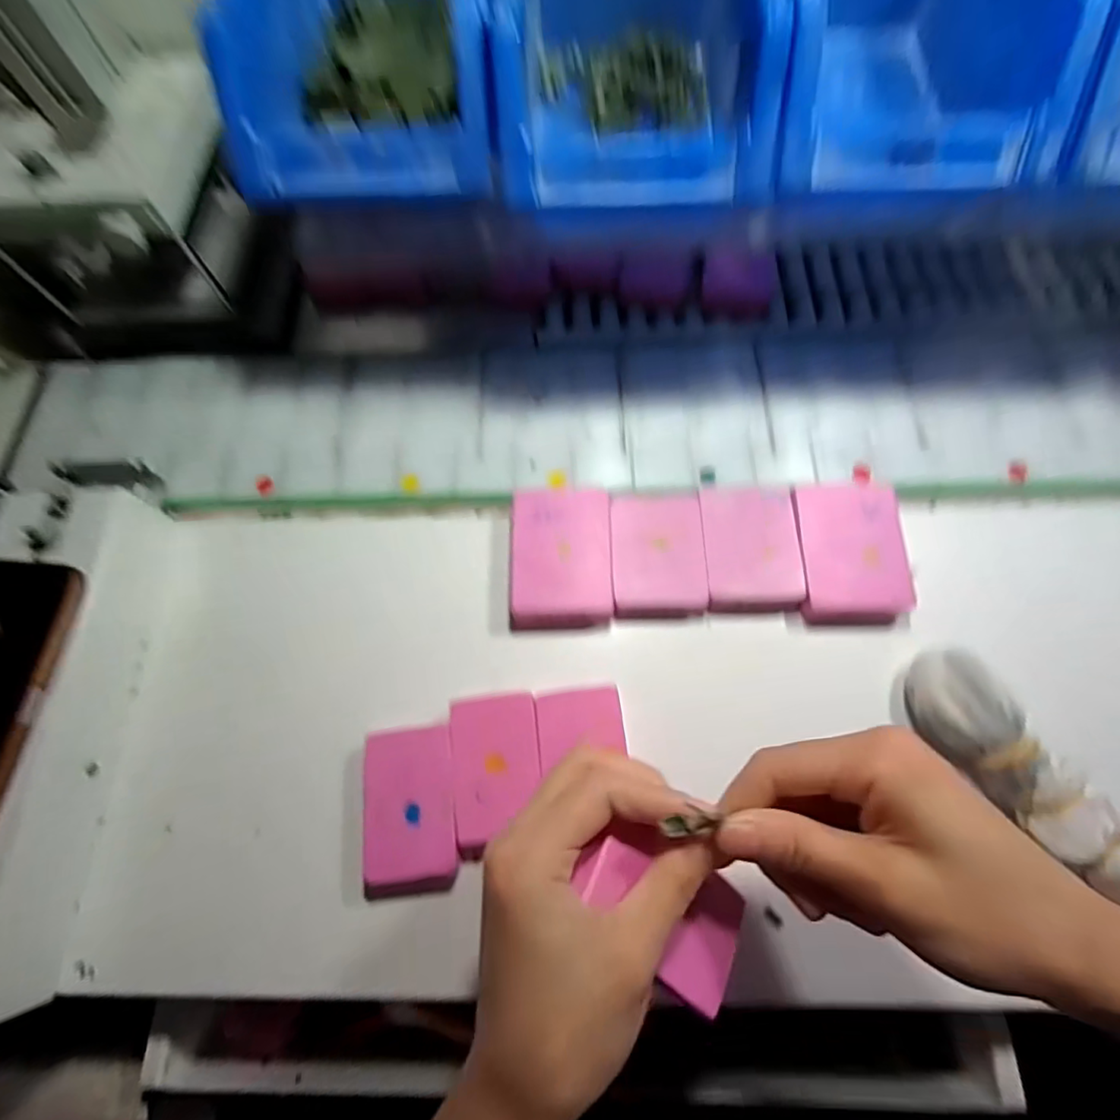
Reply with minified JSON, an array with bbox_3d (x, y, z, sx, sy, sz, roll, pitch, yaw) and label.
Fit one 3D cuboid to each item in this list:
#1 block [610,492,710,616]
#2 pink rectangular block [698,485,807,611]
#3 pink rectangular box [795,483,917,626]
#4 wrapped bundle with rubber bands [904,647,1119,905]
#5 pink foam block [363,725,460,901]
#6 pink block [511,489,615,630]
[{"bbox_3d":[0.057,-0.004,0.328,0.053,0.013,0.072,-3,68,2],"label":"block"},{"bbox_3d":[0.111,-0.009,0.327,0.053,0.013,0.076,-2,68,2],"label":"pink rectangular block"},{"bbox_3d":[0.168,-0.005,0.322,0.056,0.017,0.081,-2,68,2],"label":"pink rectangular box"},{"bbox_3d":[0.232,0.106,0.263,0.042,0.031,0.143,-34,60,-10],"label":"wrapped bundle with rubber bands"},{"bbox_3d":[-0.076,0.129,0.286,0.048,0.021,0.077,-8,68,0],"label":"pink foam block"},{"bbox_3d":[0.001,-0.002,0.328,0.058,0.018,0.080,-2,68,2],"label":"pink block"}]

